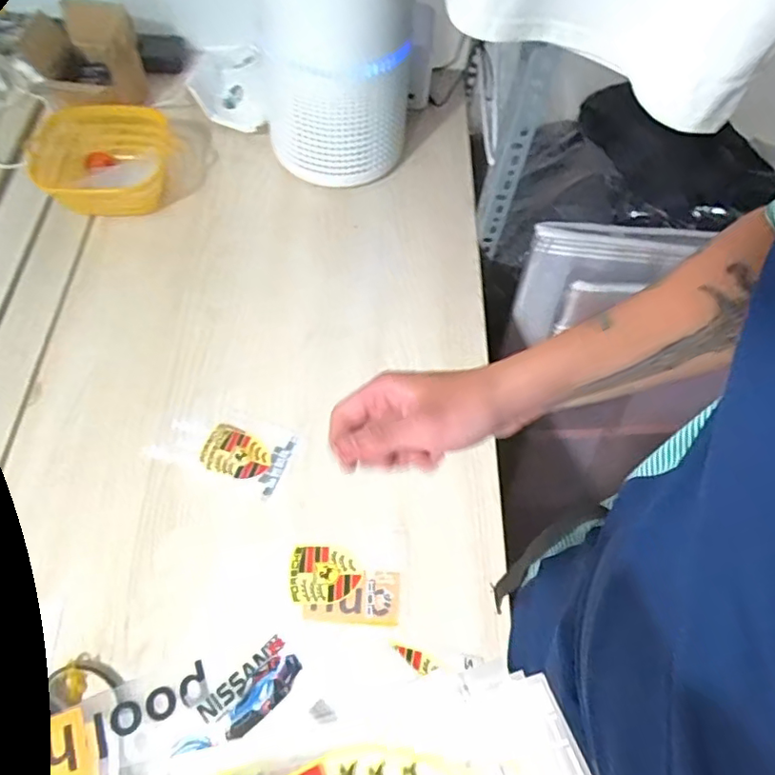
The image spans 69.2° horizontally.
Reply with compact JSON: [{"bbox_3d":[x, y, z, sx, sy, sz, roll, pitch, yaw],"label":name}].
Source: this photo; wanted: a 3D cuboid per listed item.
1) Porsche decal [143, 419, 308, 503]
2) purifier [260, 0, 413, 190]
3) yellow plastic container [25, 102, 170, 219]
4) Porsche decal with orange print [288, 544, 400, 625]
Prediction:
[{"bbox_3d":[-0.179,0.064,0.623,0.147,0.005,0.077,20,62,7],"label":"Porsche decal"},{"bbox_3d":[-0.071,-0.412,0.719,0.199,0.335,0.218,4,60,-1],"label":"purifier"},{"bbox_3d":[-0.377,-0.303,0.774,0.183,0.068,0.151,-21,63,-14],"label":"yellow plastic container"},{"bbox_3d":[-0.044,0.195,0.559,0.110,0.004,0.070,4,60,-1],"label":"Porsche decal with orange print"}]

